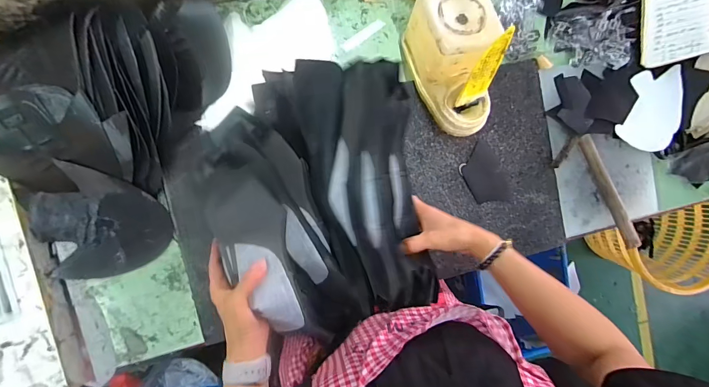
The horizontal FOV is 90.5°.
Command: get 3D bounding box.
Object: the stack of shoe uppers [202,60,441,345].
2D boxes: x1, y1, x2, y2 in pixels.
[{"bbox_3d":[-0.043,0.027,0.445,0.258,0.111,0.350,-16,94,-7],"label":"stack of shoe uppers"}]

